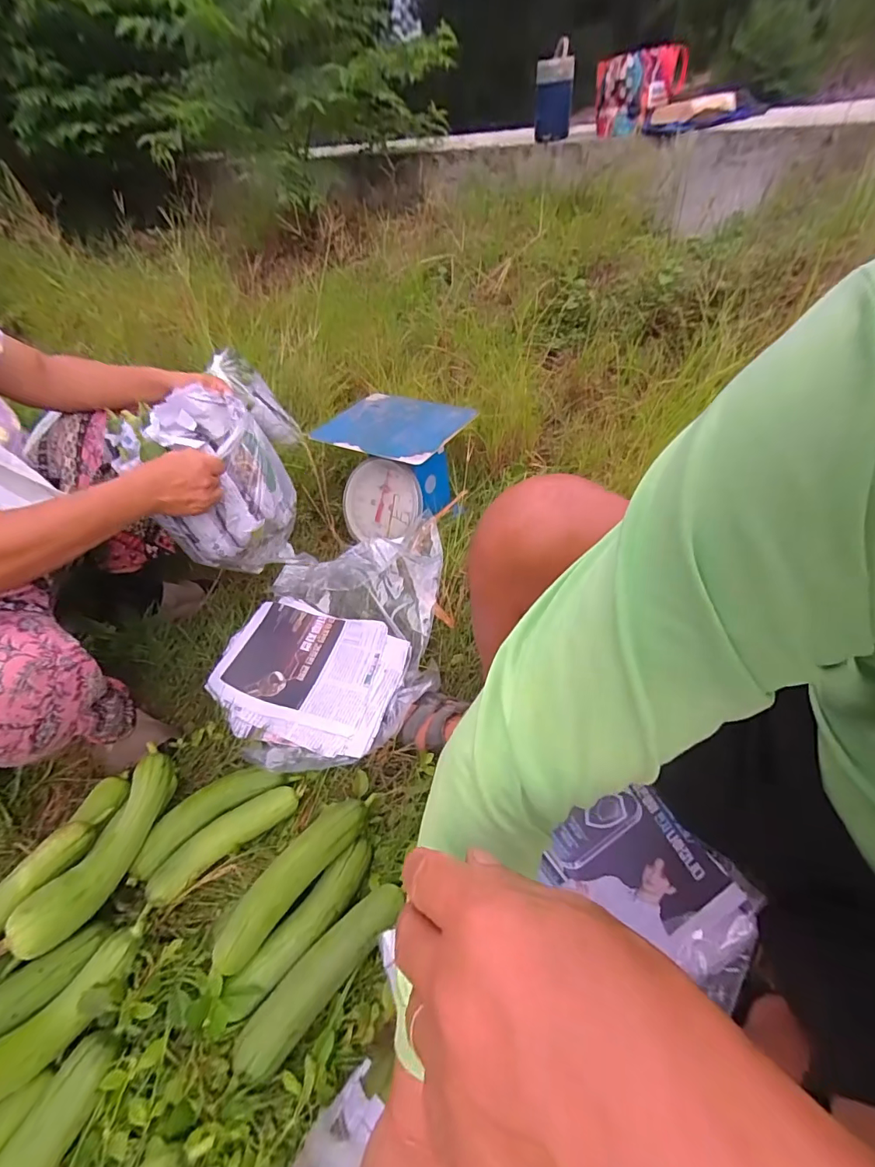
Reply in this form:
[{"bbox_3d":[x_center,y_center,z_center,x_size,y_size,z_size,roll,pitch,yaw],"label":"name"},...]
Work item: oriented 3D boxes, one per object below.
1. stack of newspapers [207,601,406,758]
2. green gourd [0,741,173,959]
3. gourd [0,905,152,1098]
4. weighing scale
[{"bbox_3d":[-0.226,0.152,0.812,0.306,0.039,0.251,11,50,17],"label":"stack of newspapers"},{"bbox_3d":[-0.442,0.341,0.614,0.070,0.064,0.259,7,49,13],"label":"green gourd"},{"bbox_3d":[-0.407,0.469,0.496,0.060,0.079,0.212,22,25,24],"label":"gourd"},{"bbox_3d":[-0.092,-0.267,1.062,0.273,0.233,0.273,24,54,26],"label":"weighing scale"}]

